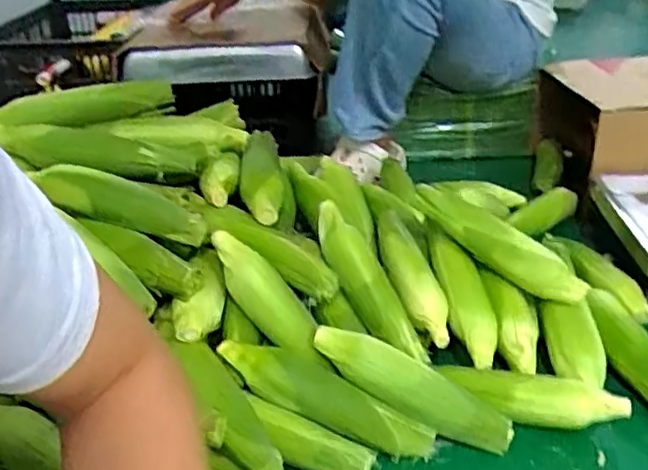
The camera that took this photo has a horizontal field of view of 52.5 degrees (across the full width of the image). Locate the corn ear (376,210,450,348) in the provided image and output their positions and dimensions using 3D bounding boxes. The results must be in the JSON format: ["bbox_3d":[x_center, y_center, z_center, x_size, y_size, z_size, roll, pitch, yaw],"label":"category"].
[{"bbox_3d":[0.102,0.040,0.828,0.061,0.046,0.216,-9,46,-11],"label":"corn ear"}]

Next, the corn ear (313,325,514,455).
[{"bbox_3d":[0.095,0.164,0.705,0.228,0.043,0.046,29,35,5],"label":"corn ear"}]

